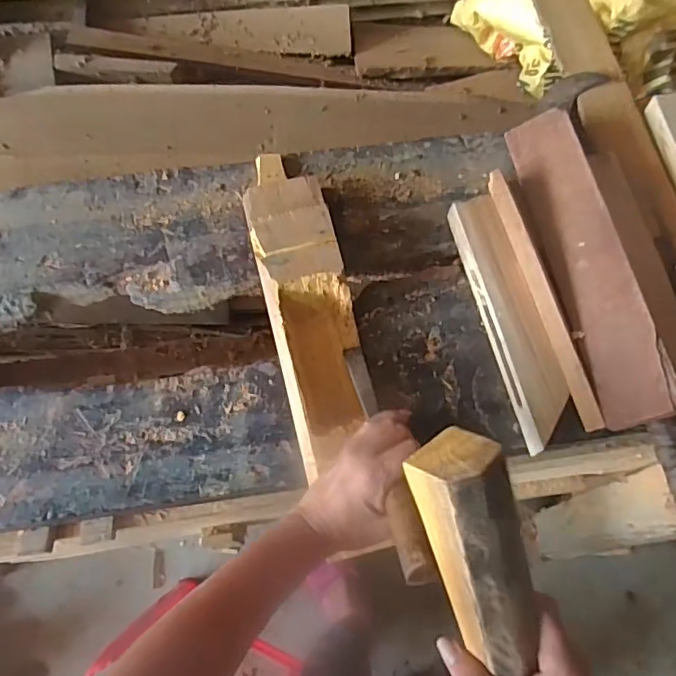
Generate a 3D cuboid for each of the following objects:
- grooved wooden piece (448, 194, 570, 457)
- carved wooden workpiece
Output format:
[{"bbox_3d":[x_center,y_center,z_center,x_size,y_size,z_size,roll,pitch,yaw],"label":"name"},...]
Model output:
[{"bbox_3d":[0.182,-0.022,0.597,0.049,0.042,0.280,-12,70,-4],"label":"grooved wooden piece"},{"bbox_3d":[-0.032,-0.046,0.603,0.086,0.048,0.369,-14,70,-4],"label":"carved wooden workpiece"}]

